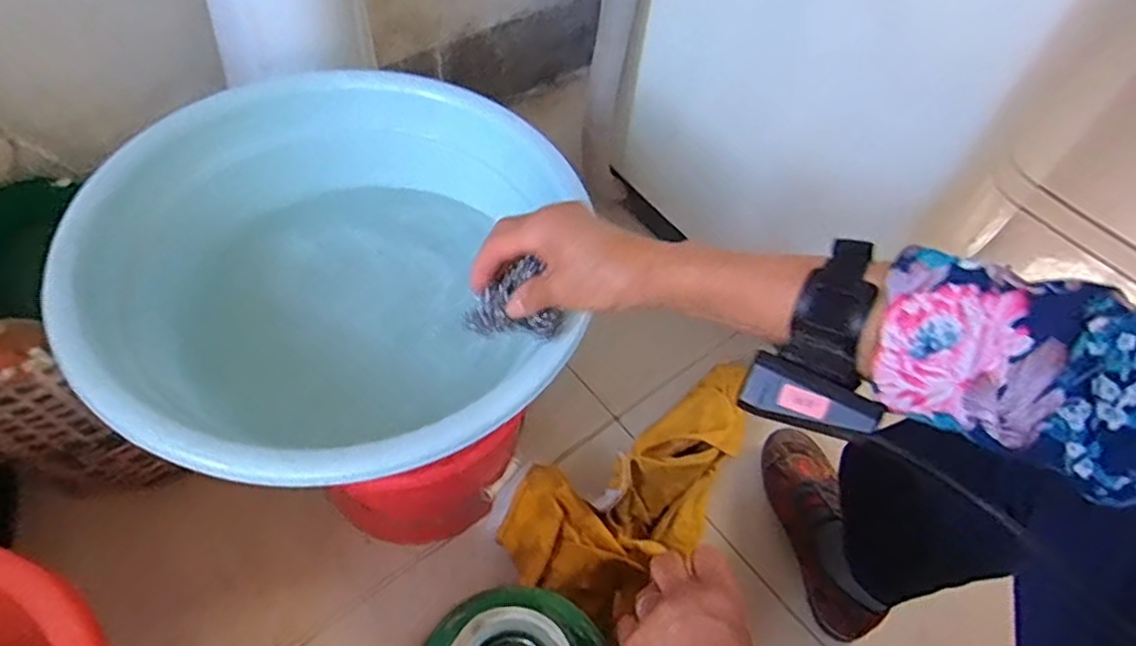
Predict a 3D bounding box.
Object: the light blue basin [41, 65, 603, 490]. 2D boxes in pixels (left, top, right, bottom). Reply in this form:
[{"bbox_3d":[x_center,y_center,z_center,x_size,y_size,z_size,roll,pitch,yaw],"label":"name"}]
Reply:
[{"bbox_3d":[-0.170,-0.026,0.553,0.344,0.135,0.366,3,54,-4],"label":"light blue basin"}]

